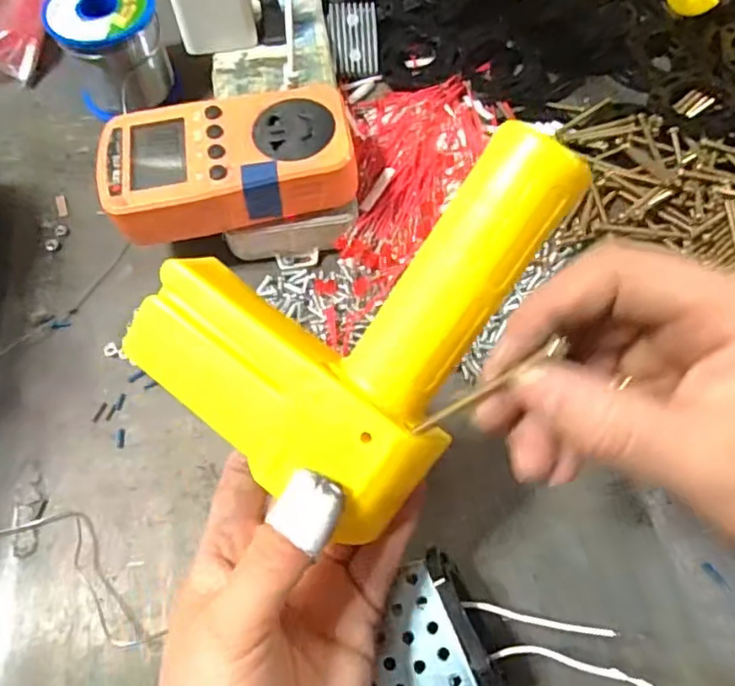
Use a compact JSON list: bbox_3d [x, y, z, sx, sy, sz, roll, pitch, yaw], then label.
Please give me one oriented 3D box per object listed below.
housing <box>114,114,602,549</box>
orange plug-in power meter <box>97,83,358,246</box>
[{"bbox_3d":[0.006,0.003,0.214,0.154,0.042,0.103,-23,87,12],"label":"housing"},{"bbox_3d":[-0.072,-0.096,0.317,0.125,0.029,0.065,-13,65,-6],"label":"orange plug-in power meter"}]

